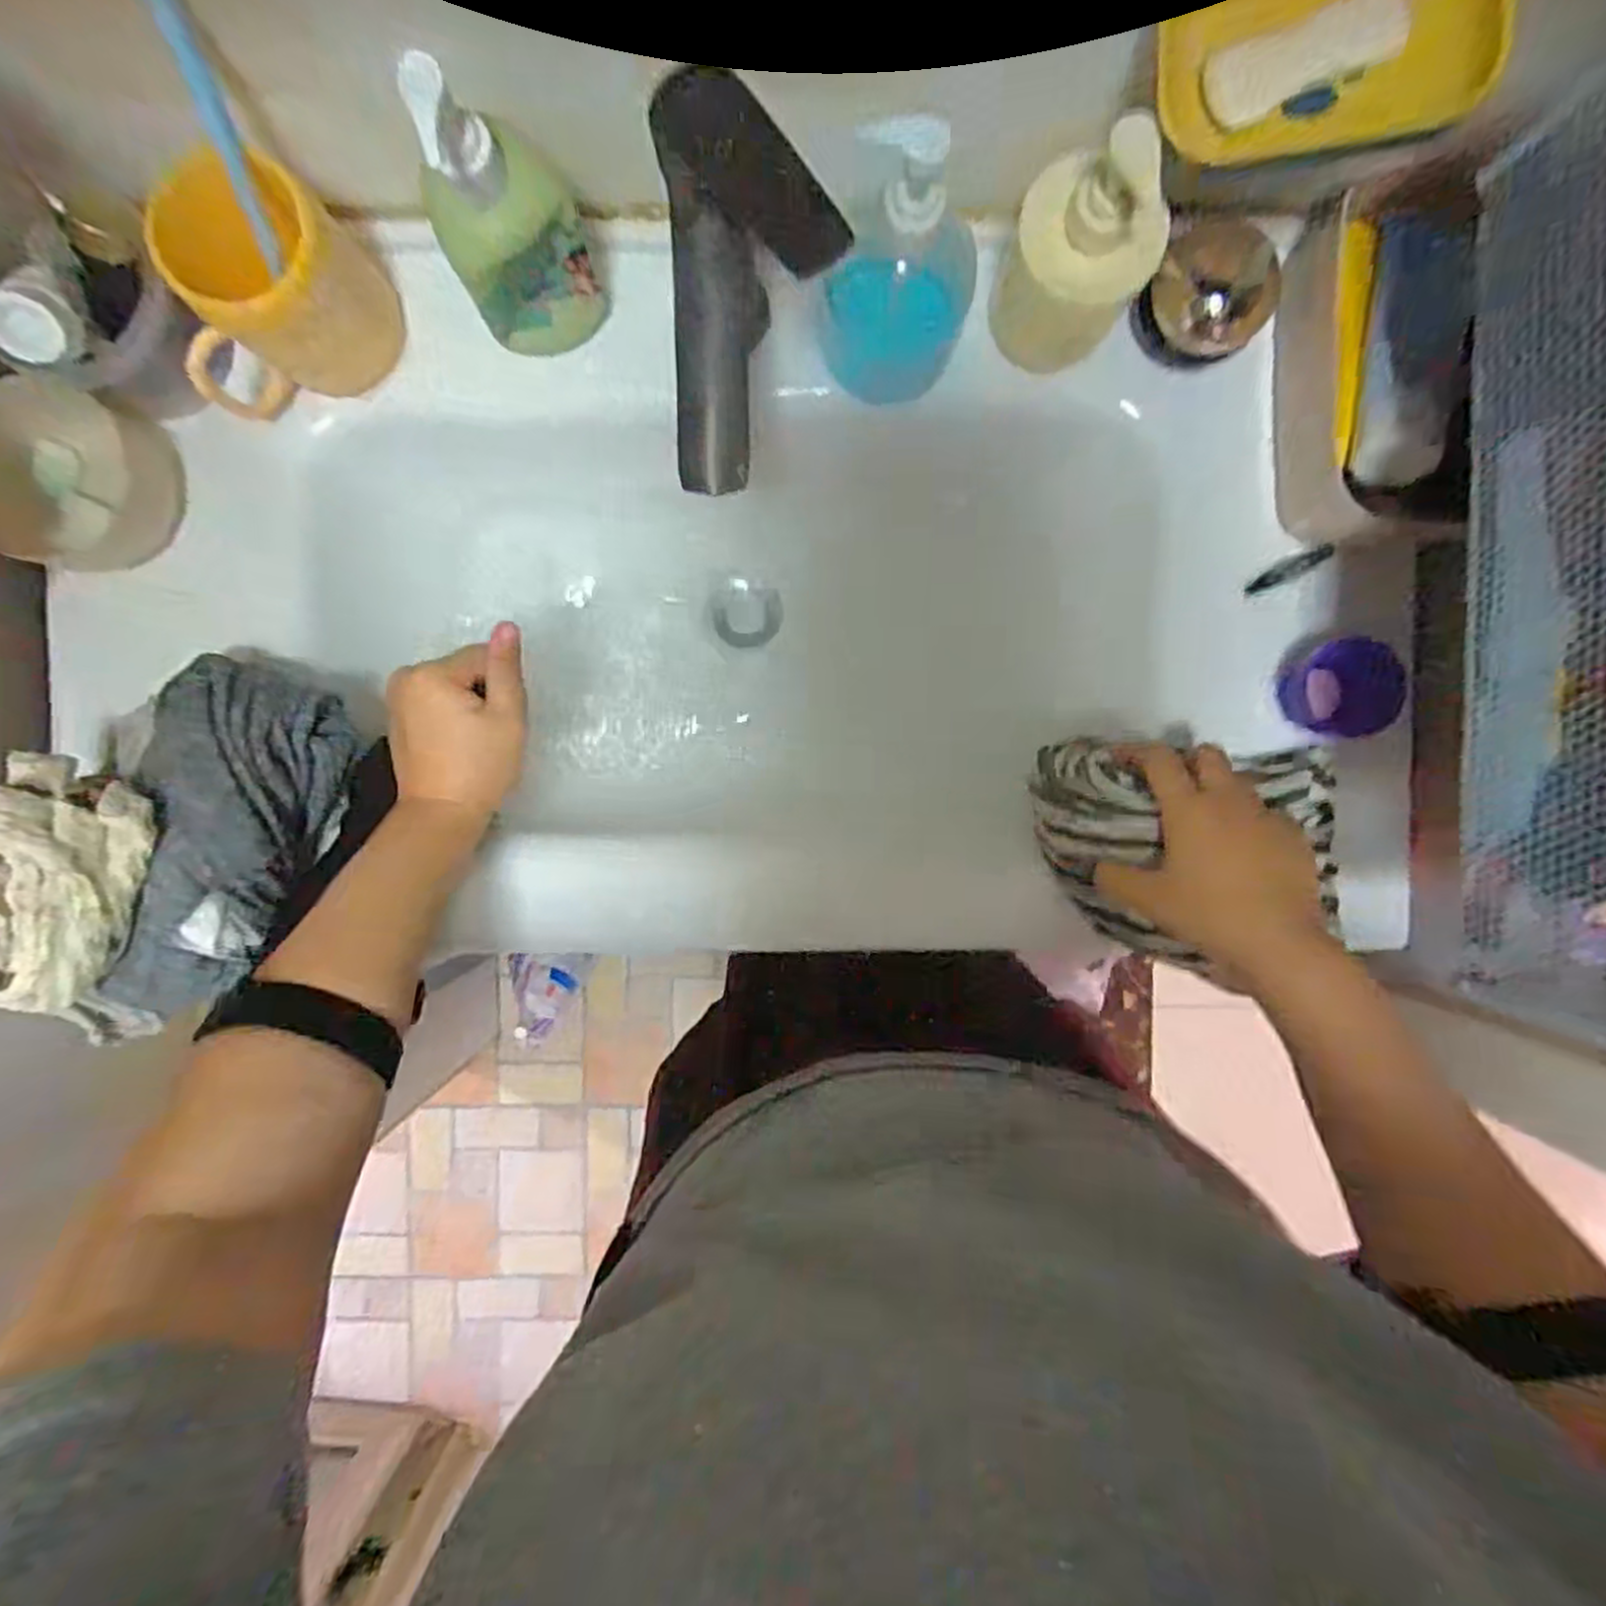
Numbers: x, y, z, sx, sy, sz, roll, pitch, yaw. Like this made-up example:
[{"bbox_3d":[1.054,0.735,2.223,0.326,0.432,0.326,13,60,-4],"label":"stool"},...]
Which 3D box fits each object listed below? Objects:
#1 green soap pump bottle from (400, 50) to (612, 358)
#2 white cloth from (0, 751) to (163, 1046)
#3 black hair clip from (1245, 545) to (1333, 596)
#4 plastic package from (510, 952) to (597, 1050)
[{"bbox_3d":[-0.155,-0.306,0.398,0.068,0.169,0.056,-9,92,2],"label":"green soap pump bottle"},{"bbox_3d":[-0.388,0.044,0.403,0.083,0.048,0.138,4,92,1],"label":"white cloth"},{"bbox_3d":[0.311,-0.150,0.495,0.051,0.004,0.013,-26,92,25],"label":"black hair clip"},{"bbox_3d":[-0.394,0.299,1.223,0.080,0.153,0.148,1,92,1],"label":"plastic package"}]

